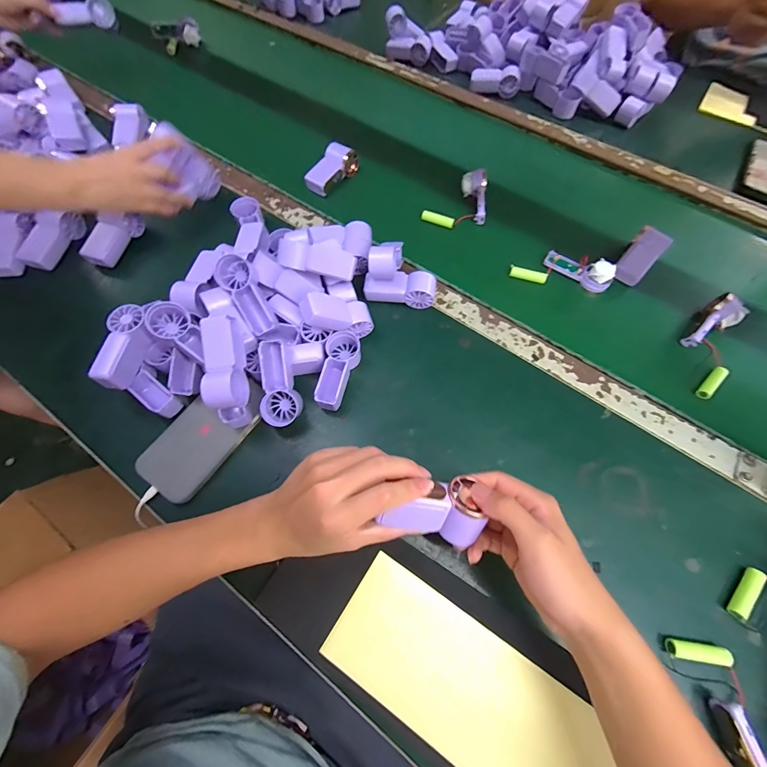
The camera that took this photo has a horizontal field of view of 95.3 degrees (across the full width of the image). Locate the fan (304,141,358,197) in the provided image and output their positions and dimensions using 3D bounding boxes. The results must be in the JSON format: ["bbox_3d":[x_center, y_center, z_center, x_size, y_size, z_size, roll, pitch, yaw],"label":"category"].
[{"bbox_3d":[-0.087,-0.359,0.583,0.040,0.041,0.095,35,70,14],"label":"fan"}]

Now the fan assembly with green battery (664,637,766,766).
[{"bbox_3d":[0.298,0.291,0.291,0.050,0.027,0.132,-11,54,-5],"label":"fan assembly with green battery"}]

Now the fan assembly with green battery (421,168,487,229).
[{"bbox_3d":[0.117,-0.297,0.559,0.097,0.034,0.094,9,66,4],"label":"fan assembly with green battery"}]

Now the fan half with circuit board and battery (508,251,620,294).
[{"bbox_3d":[0.258,-0.170,0.507,0.137,0.028,0.050,11,66,5],"label":"fan half with circuit board and battery"}]

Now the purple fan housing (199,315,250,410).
[{"bbox_3d":[-0.164,-0.022,0.360,0.036,0.032,0.091,-3,93,-2],"label":"purple fan housing"}]

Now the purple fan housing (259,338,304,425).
[{"bbox_3d":[-0.120,0.001,0.397,0.042,0.036,0.097,-8,96,-4],"label":"purple fan housing"}]

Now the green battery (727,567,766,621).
[{"bbox_3d":[0.352,0.203,0.336,0.014,0.016,0.051,39,71,15],"label":"green battery"}]

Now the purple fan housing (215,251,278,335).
[{"bbox_3d":[-0.158,-0.101,0.410,0.039,0.034,0.093,-29,88,-13],"label":"purple fan housing"}]

